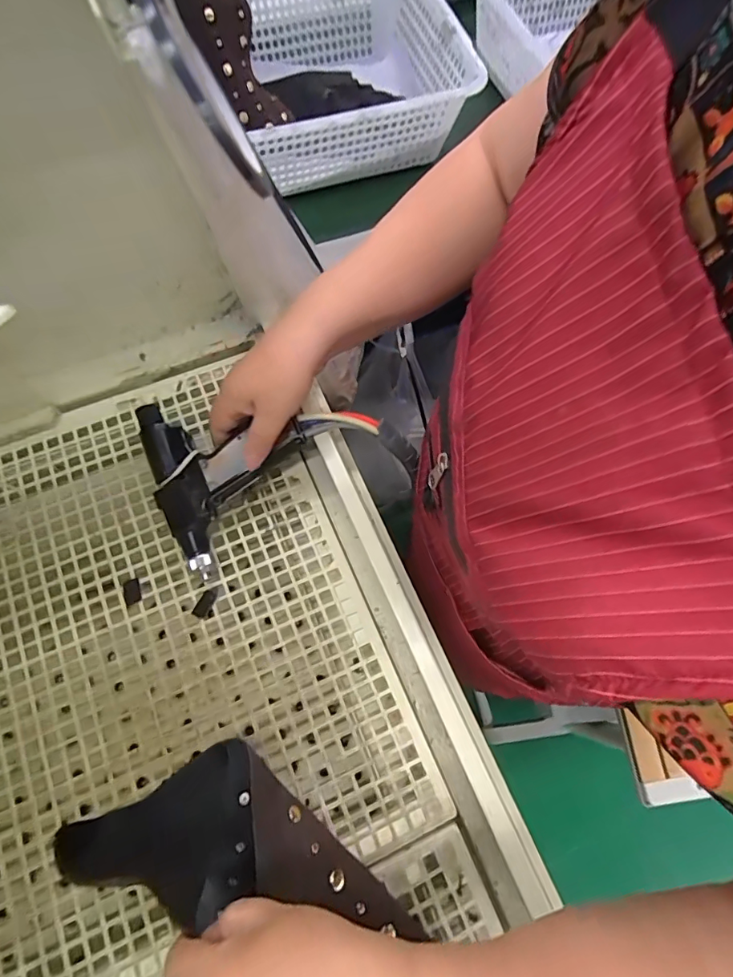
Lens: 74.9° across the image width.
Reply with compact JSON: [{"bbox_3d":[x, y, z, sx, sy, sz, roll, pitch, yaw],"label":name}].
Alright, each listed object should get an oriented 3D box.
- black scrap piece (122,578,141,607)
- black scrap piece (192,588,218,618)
[{"bbox_3d":[-0.196,0.086,0.399,0.014,0.004,0.021,-18,72,-9],"label":"black scrap piece"},{"bbox_3d":[-0.135,0.095,0.401,0.013,0.004,0.026,24,71,6],"label":"black scrap piece"}]

